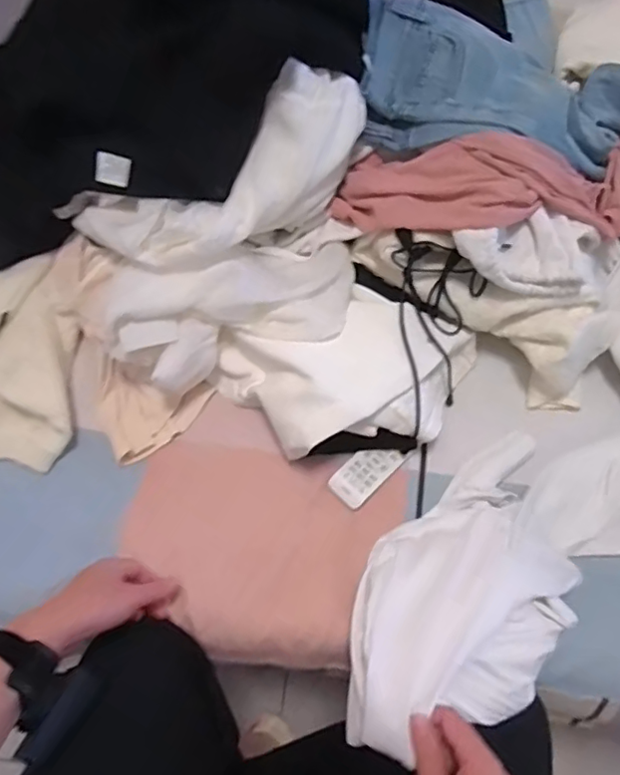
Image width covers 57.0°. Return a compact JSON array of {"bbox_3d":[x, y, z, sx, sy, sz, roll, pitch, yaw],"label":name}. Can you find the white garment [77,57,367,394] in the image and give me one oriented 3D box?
[{"bbox_3d":[-0.077,-0.164,0.620,0.330,0.128,0.234,-18,74,-6],"label":"white garment"}]

